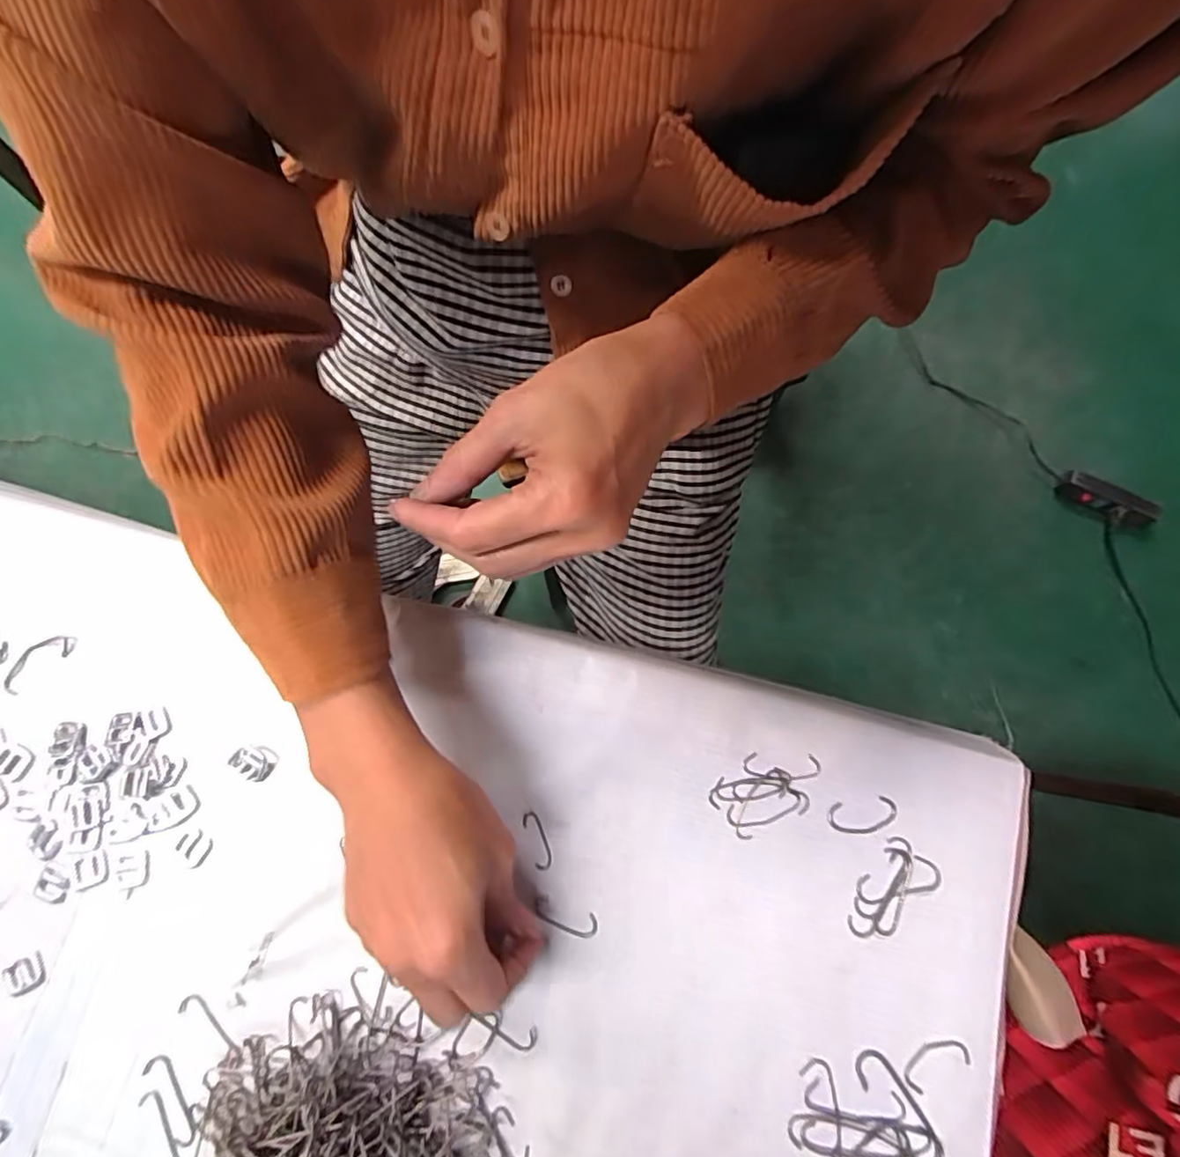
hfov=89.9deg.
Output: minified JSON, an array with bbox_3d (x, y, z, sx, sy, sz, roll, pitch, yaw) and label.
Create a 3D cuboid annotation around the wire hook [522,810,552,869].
[{"bbox_3d":[-0.028,0.139,0.314,0.010,0.004,0.030,-19,78,-2],"label":"wire hook"}]

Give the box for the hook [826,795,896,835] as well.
[{"bbox_3d":[0.145,0.127,0.315,0.036,0.004,0.018,-9,78,-1],"label":"hook"}]

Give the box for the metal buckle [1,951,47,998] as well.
[{"bbox_3d":[-0.290,0.203,0.302,0.021,0.004,0.016,-28,79,-4],"label":"metal buckle"}]

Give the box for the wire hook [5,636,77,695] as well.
[{"bbox_3d":[-0.315,0.046,0.336,0.043,0.005,0.018,-38,80,-6],"label":"wire hook"}]

